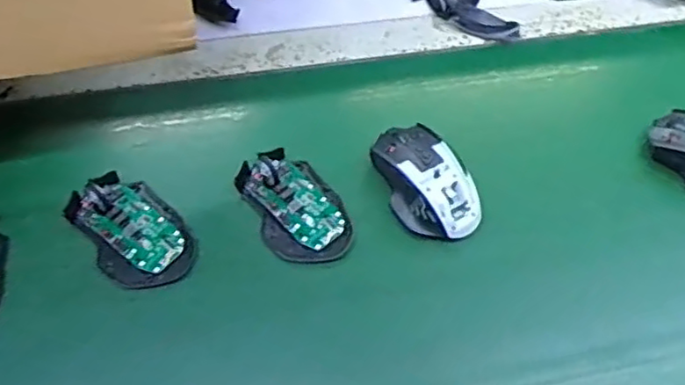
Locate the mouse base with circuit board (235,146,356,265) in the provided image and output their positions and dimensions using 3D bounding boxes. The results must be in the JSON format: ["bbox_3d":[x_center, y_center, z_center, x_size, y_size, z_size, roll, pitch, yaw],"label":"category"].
[{"bbox_3d":[-0.041,0.010,0.561,0.073,0.017,0.109,-22,64,-16],"label":"mouse base with circuit board"}]

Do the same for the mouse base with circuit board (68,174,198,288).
[{"bbox_3d":[-0.175,0.031,0.538,0.072,0.021,0.110,-34,67,-21],"label":"mouse base with circuit board"}]

